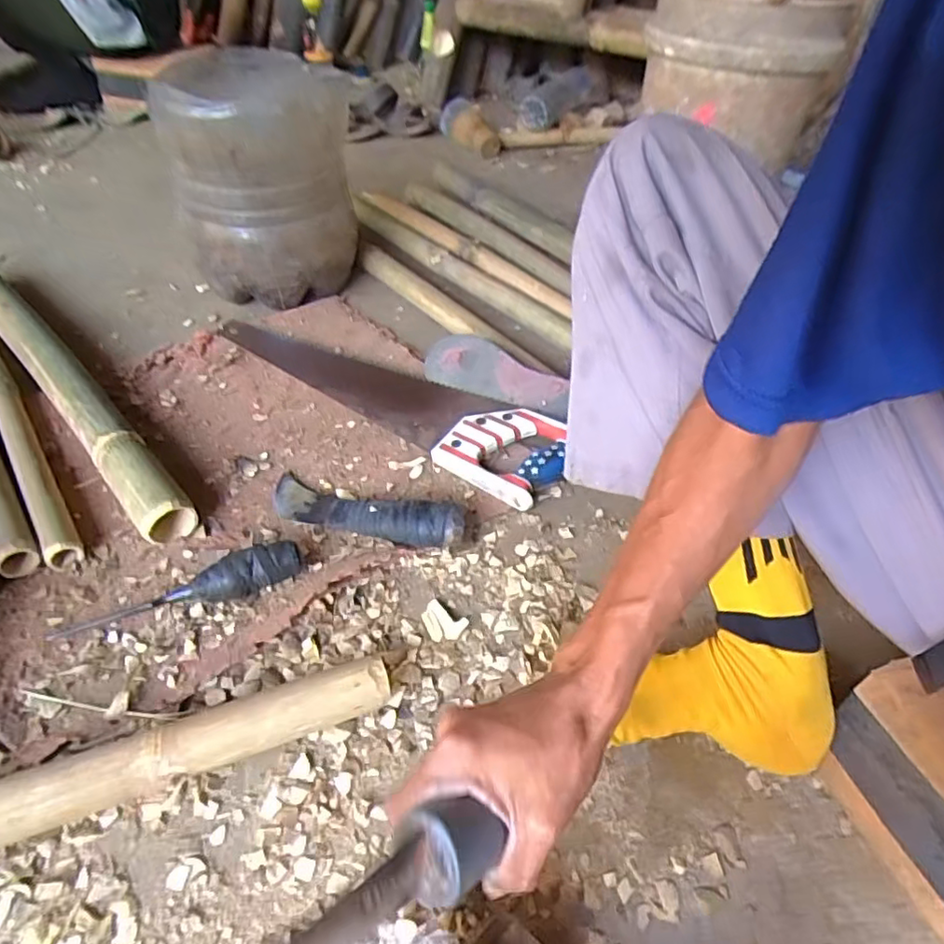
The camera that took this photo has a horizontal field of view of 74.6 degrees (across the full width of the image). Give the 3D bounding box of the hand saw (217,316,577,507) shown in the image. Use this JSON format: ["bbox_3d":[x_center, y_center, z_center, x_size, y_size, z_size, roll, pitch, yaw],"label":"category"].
[{"bbox_3d":[-0.113,-0.107,0.758,0.503,0.030,0.109,29,48,22],"label":"hand saw"}]

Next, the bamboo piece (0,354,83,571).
[{"bbox_3d":[-0.566,-0.111,0.731,0.033,0.035,0.677,-27,52,-30],"label":"bamboo piece"}]

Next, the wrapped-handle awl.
[{"bbox_3d":[-0.247,0.098,0.527,0.195,0.033,0.030,-9,45,-16],"label":"wrapped-handle awl"}]

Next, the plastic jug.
[{"bbox_3d":[-0.302,-0.433,0.914,0.238,0.286,0.265,-8,45,-14],"label":"plastic jug"}]

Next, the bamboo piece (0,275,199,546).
[{"bbox_3d":[-0.503,-0.125,0.740,0.058,0.055,0.656,-31,54,-33],"label":"bamboo piece"}]

